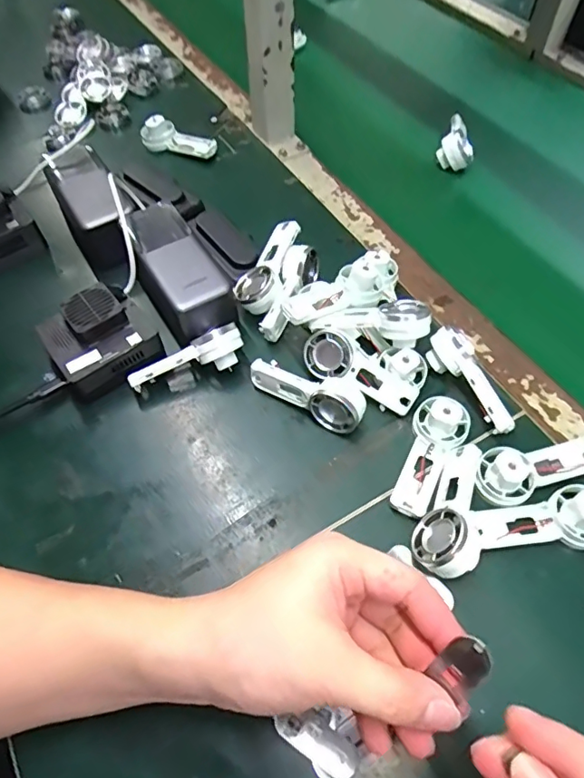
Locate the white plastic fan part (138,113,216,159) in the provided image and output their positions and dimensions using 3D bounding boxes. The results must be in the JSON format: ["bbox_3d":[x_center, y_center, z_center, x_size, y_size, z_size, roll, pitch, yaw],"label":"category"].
[{"bbox_3d":[-0.129,-0.285,0.588,0.086,0.028,0.036,12,57,9],"label":"white plastic fan part"}]

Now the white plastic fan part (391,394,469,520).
[{"bbox_3d":[0.097,0.047,0.368,0.037,0.018,0.088,23,72,16],"label":"white plastic fan part"}]

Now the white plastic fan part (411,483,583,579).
[{"bbox_3d":[0.141,0.091,0.334,0.124,0.033,0.040,-11,56,-6],"label":"white plastic fan part"}]

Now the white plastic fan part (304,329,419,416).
[{"bbox_3d":[0.054,-0.015,0.406,0.093,0.023,0.038,28,93,9],"label":"white plastic fan part"}]

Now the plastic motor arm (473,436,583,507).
[{"bbox_3d":[0.175,0.053,0.360,0.102,0.029,0.034,-14,57,-8],"label":"plastic motor arm"}]

